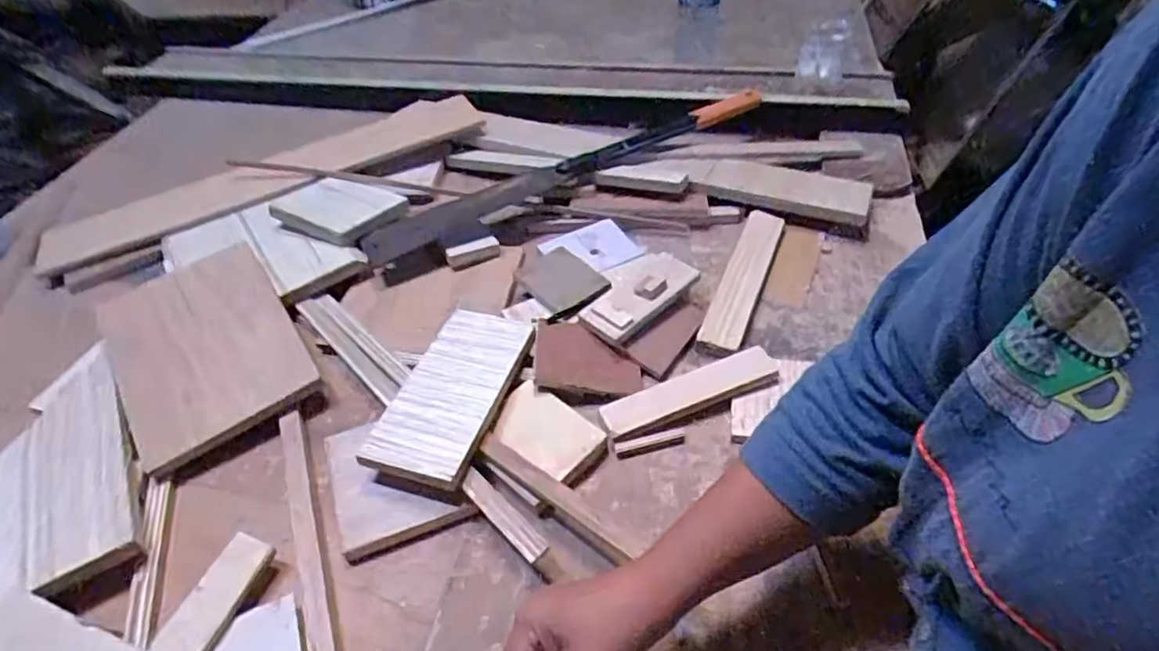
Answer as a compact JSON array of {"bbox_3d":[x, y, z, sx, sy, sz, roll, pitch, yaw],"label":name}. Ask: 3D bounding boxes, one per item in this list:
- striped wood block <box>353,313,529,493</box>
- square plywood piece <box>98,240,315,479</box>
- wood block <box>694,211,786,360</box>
[{"bbox_3d":[-0.115,0.061,0.578,0.091,0.026,0.191,10,47,15],"label":"striped wood block"},{"bbox_3d":[-0.380,0.021,0.631,0.158,0.014,0.229,-28,61,-21],"label":"square plywood piece"},{"bbox_3d":[0.182,-0.059,0.692,0.044,0.011,0.234,16,48,20],"label":"wood block"}]

